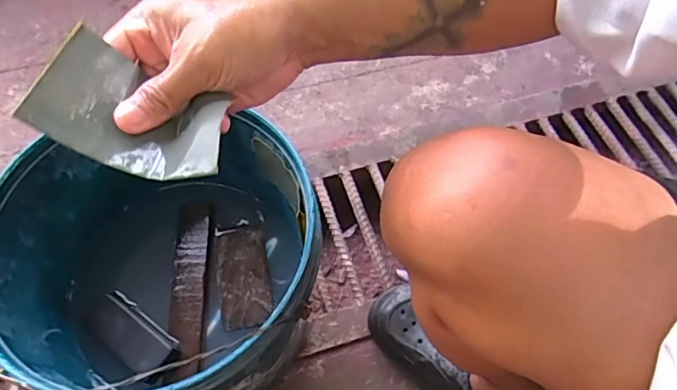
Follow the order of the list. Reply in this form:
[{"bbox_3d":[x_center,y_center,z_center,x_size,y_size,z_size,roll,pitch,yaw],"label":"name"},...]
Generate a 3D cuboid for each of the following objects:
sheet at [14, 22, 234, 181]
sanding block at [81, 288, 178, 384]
[{"bbox_3d":[-0.117,-0.047,0.292,0.098,0.040,0.068,13,61,6],"label":"sheet"},{"bbox_3d":[-0.231,0.156,0.562,0.107,0.022,0.053,35,67,12],"label":"sanding block"}]

